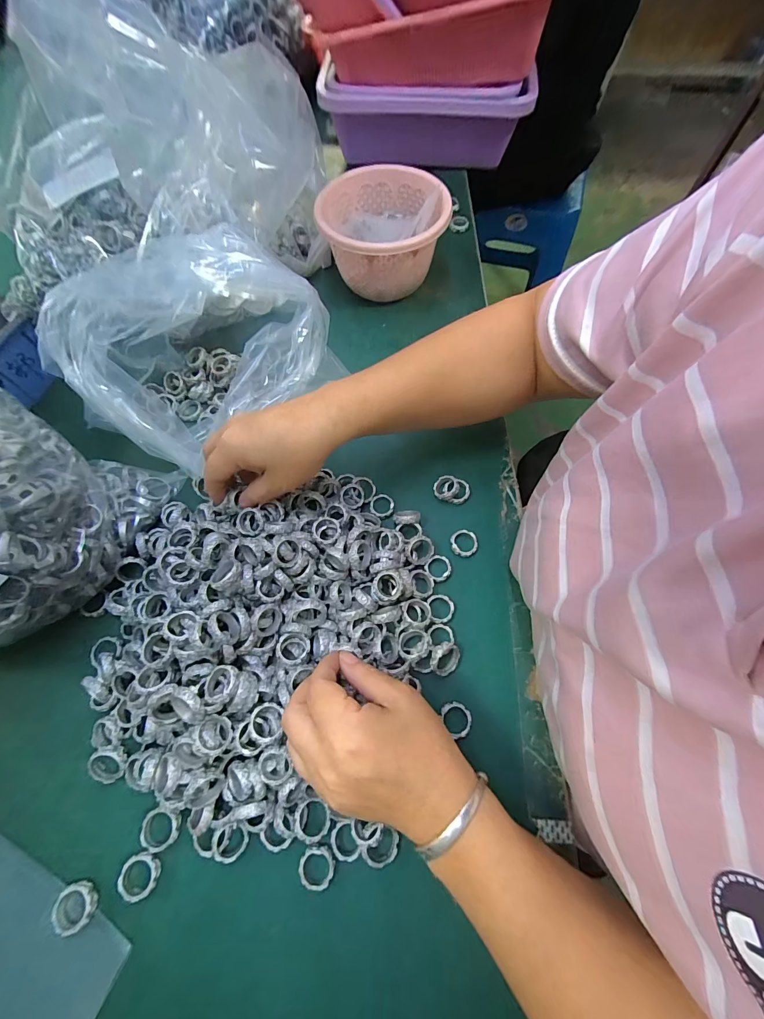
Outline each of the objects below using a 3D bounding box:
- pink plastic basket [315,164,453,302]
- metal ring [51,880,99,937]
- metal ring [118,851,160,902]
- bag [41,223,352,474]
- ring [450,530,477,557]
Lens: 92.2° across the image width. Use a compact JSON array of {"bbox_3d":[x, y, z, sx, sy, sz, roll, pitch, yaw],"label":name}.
[{"bbox_3d":[0.003,-0.319,0.445,0.146,0.091,0.136,-10,67,-3],"label":"pink plastic basket"},{"bbox_3d":[-0.203,0.263,0.244,0.026,0.008,0.025,0,66,1],"label":"metal ring"},{"bbox_3d":[-0.165,0.249,0.249,0.025,0.006,0.024,0,66,1],"label":"metal ring"},{"bbox_3d":[-0.171,-0.158,0.351,0.154,0.144,0.216,41,73,17],"label":"bag"},{"bbox_3d":[0.076,0.030,0.338,0.024,0.004,0.025,0,66,1],"label":"ring"}]

